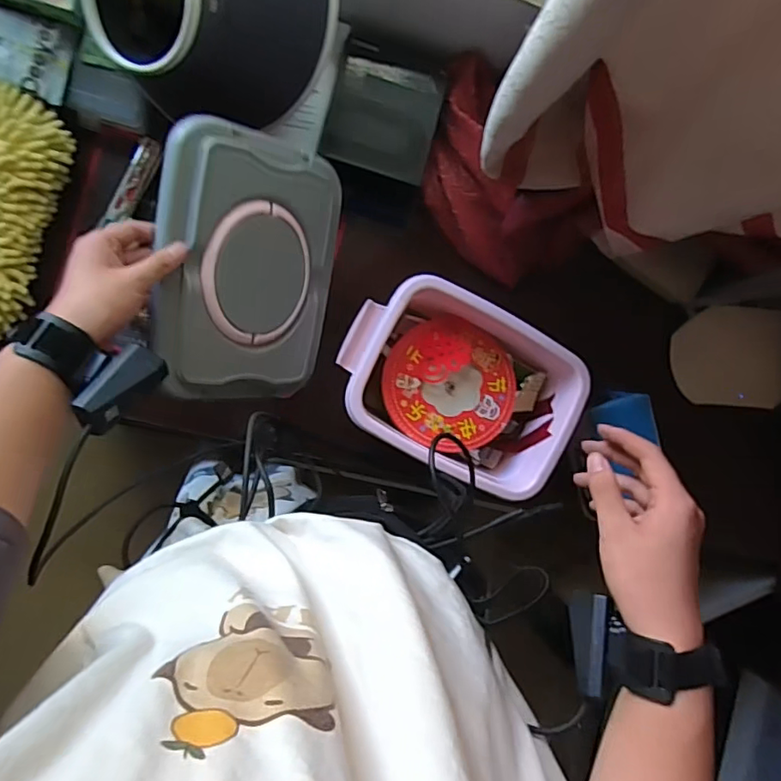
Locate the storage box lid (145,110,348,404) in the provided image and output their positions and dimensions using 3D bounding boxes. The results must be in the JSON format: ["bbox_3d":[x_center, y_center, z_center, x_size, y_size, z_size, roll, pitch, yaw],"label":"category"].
[{"bbox_3d":[-0.131,-0.113,0.520,0.173,0.019,0.242,-1,105,-44],"label":"storage box lid"}]

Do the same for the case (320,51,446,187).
[{"bbox_3d":[-0.007,-0.304,0.604,0.116,0.018,0.118,15,88,-10],"label":"case"}]

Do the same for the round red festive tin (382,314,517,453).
[{"bbox_3d":[0.071,-0.007,0.634,0.151,0.034,0.154,0,90,-10],"label":"round red festive tin"}]

